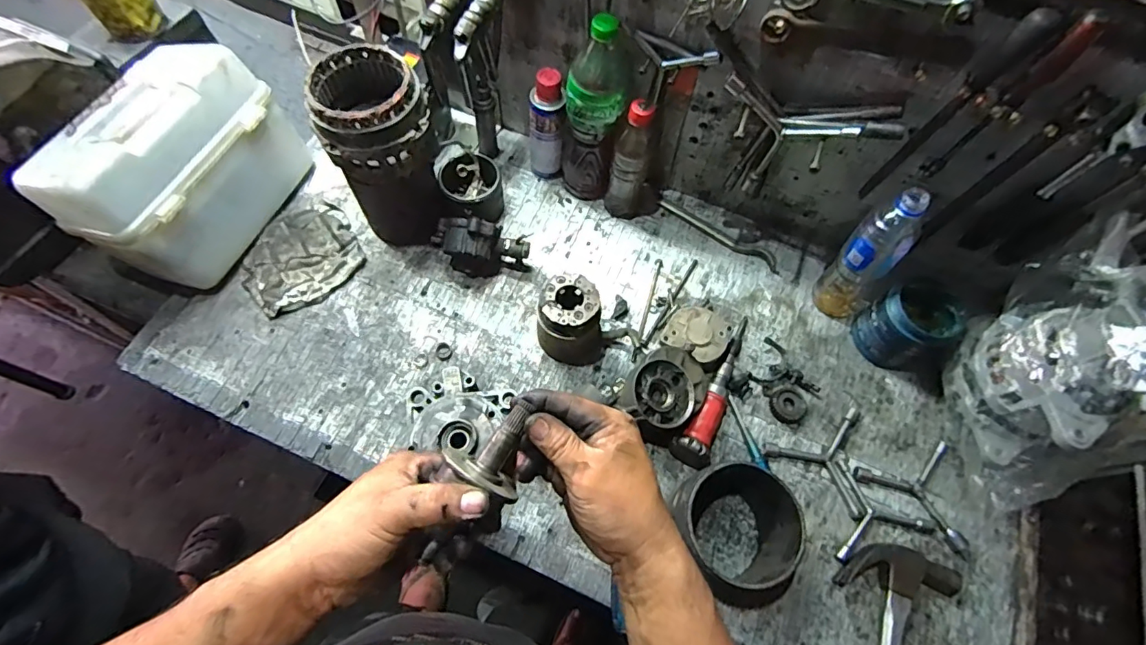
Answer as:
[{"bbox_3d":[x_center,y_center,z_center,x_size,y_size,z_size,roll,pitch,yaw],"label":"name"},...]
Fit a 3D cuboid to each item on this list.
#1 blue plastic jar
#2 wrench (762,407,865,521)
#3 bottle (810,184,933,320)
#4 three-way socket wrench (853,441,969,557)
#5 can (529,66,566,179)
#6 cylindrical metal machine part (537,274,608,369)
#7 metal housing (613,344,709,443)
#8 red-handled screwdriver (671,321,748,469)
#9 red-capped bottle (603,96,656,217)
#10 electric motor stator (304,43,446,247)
[{"bbox_3d":[0.446,-0.001,0.686,0.104,0.097,0.092,-25,69,-15],"label":"blue plastic jar"},{"bbox_3d":[0.324,0.155,0.651,0.131,0.015,0.120,35,67,11],"label":"wrench"},{"bbox_3d":[0.378,-0.082,0.656,0.058,0.213,0.069,-35,72,-18],"label":"bottle"},{"bbox_3d":[0.410,0.208,0.634,0.125,0.022,0.130,6,65,-2],"label":"three-way socket wrench"},{"bbox_3d":[-0.038,-0.278,0.748,0.052,0.170,0.046,-1,65,-5],"label":"can"},{"bbox_3d":[-0.003,0.001,0.656,0.094,0.115,0.084,4,65,-3],"label":"cylindrical metal machine part"},{"bbox_3d":[0.111,0.088,0.636,0.092,0.080,0.111,40,68,13],"label":"metal housing"},{"bbox_3d":[0.193,0.080,0.675,0.048,0.037,0.234,28,57,10],"label":"red-handled screwdriver"},{"bbox_3d":[0.082,-0.216,0.710,0.060,0.189,0.046,12,65,1],"label":"red-capped bottle"},{"bbox_3d":[-0.238,-0.215,0.670,0.120,0.233,0.127,-25,69,-15],"label":"electric motor stator"}]

